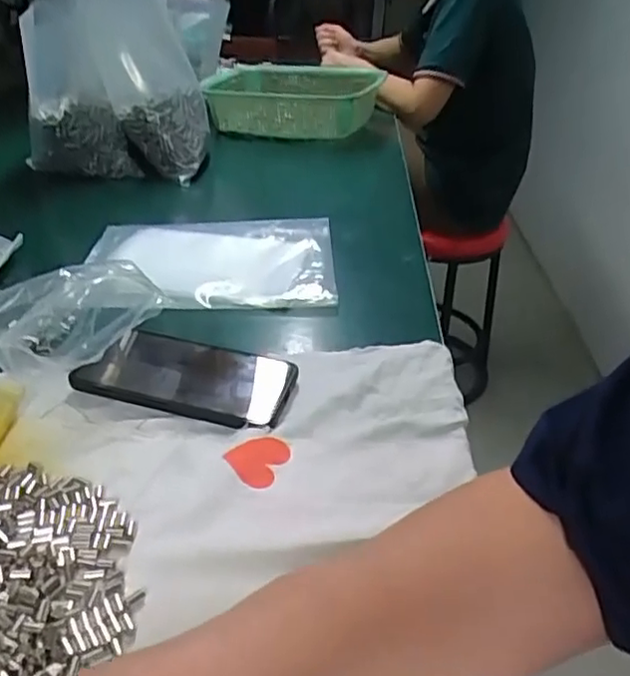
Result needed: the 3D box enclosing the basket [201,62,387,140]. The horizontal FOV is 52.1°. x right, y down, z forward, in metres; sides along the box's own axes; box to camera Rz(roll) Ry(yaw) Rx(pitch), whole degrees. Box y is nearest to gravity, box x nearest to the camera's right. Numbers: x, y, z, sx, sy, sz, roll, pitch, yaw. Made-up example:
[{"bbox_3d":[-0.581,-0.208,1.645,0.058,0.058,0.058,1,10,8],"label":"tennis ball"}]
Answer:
[{"bbox_3d":[-0.032,-0.408,1.110,0.251,0.088,0.233,9,32,11],"label":"basket"}]

